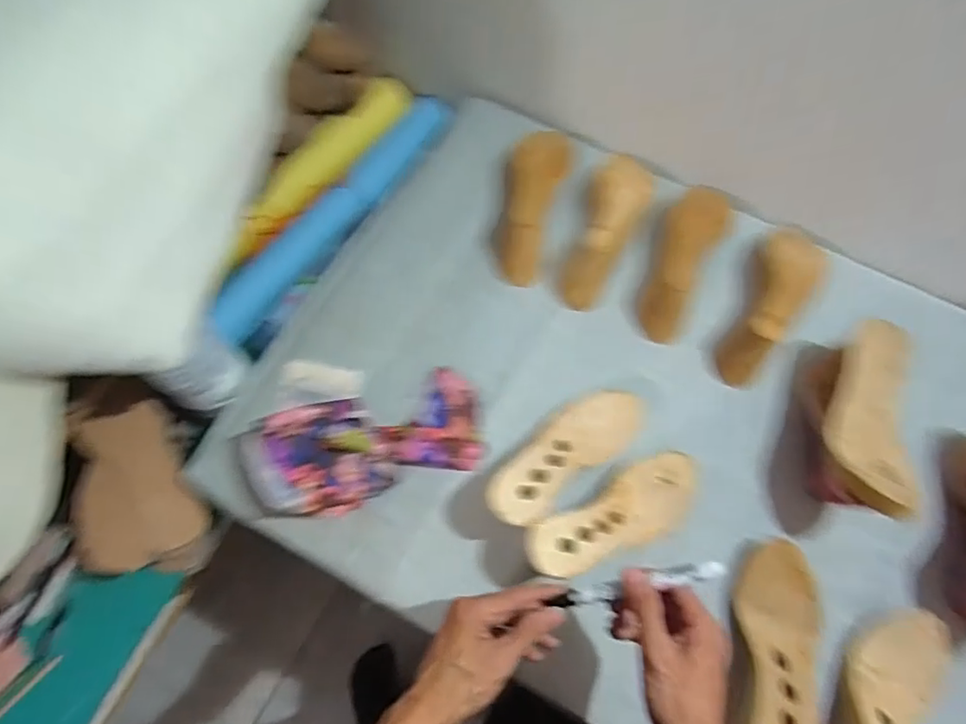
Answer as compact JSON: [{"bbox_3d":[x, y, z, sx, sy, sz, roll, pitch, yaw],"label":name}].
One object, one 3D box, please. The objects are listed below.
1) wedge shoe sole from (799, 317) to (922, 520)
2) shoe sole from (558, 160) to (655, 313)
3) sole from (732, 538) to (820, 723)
[{"bbox_3d":[0.414,0.064,0.661,0.082,0.134,0.231,13,68,3],"label":"wedge shoe sole"},{"bbox_3d":[0.161,-0.174,0.778,0.075,0.027,0.212,22,87,7],"label":"shoe sole"},{"bbox_3d":[0.300,0.293,0.579,0.087,0.084,0.233,18,68,6],"label":"sole"}]

